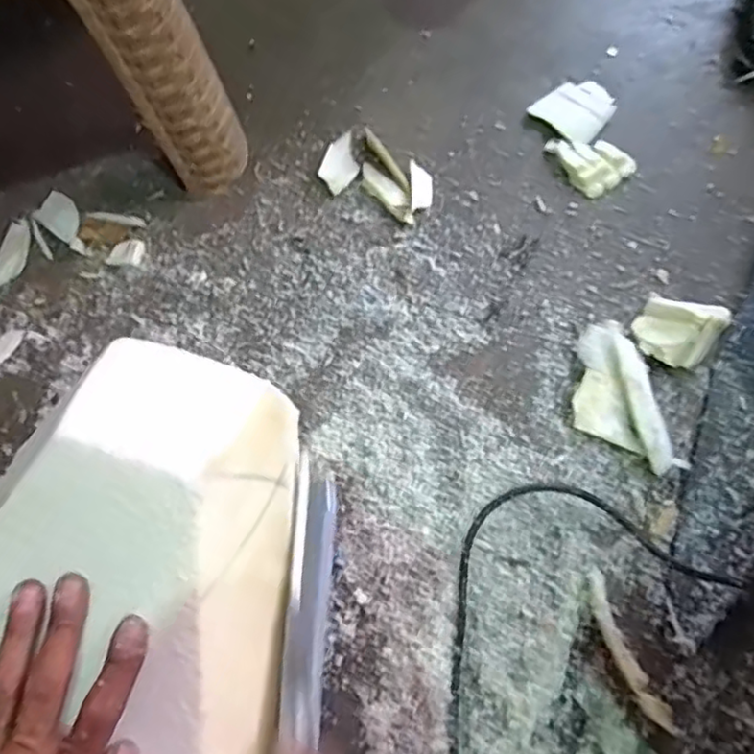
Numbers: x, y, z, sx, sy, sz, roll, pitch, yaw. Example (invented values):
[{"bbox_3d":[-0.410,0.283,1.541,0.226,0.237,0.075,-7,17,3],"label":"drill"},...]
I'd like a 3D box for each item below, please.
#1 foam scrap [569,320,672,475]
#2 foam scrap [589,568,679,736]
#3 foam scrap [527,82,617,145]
[{"bbox_3d":[0.190,0.017,0.525,0.064,0.018,0.121,-9,71,-3],"label":"foam scrap"},{"bbox_3d":[0.176,0.195,0.463,0.019,0.013,0.113,-22,73,-8],"label":"foam scrap"},{"bbox_3d":[0.191,-0.253,0.621,0.071,0.005,0.062,-40,76,-13],"label":"foam scrap"}]

